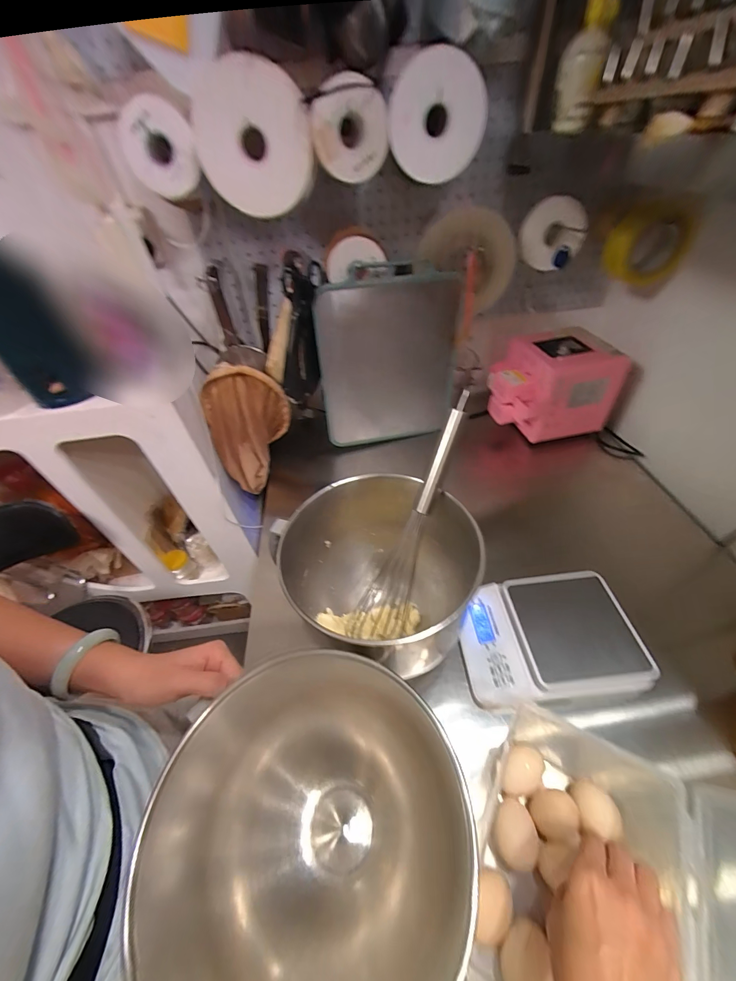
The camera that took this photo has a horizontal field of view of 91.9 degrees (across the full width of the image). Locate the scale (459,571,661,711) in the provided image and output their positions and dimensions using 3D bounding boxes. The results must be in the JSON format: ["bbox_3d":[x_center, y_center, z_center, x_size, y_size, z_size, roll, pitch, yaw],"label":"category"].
[{"bbox_3d":[0.244,0.202,0.492,0.220,0.042,0.160,-7,46,0],"label":"scale"}]

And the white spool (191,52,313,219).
[{"bbox_3d":[-0.162,-0.486,0.499,0.156,0.171,0.031,-19,20,19],"label":"white spool"}]

